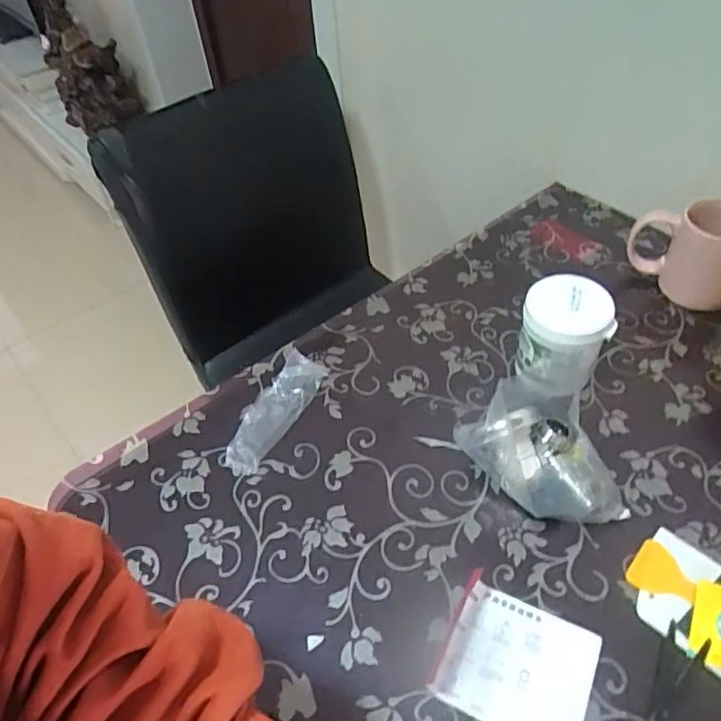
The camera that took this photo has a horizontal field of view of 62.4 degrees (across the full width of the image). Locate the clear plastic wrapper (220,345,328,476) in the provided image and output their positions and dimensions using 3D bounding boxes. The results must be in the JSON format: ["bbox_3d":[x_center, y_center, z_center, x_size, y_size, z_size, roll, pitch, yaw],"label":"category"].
[{"bbox_3d":[-0.093,0.053,0.636,0.053,0.017,0.153,17,51,19],"label":"clear plastic wrapper"}]

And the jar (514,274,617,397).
[{"bbox_3d":[0.207,-0.017,0.615,0.081,0.110,0.081,-2,47,2],"label":"jar"}]

